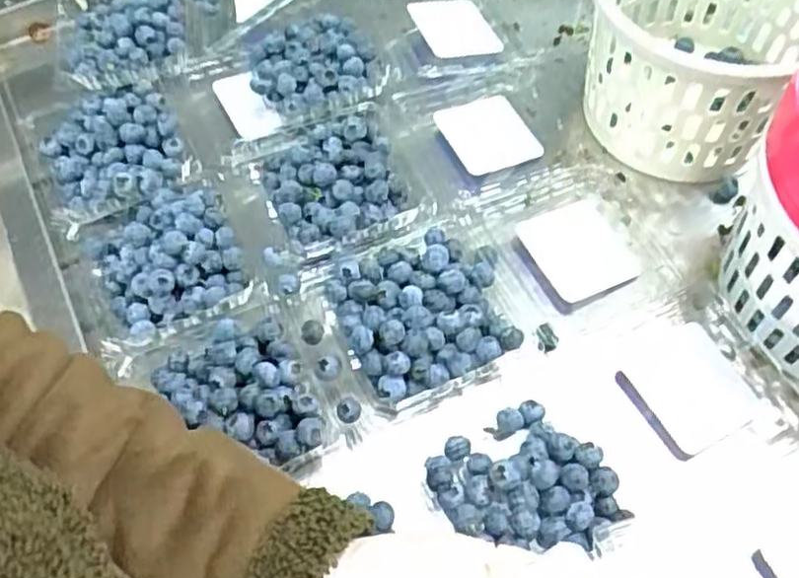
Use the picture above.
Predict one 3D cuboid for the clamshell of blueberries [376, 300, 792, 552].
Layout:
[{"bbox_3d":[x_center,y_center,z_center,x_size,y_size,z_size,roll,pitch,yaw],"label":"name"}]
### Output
[{"bbox_3d":[0.123,0.085,0.432,0.225,0.036,0.121,-23,62,-10],"label":"clamshell of blueberries"}]

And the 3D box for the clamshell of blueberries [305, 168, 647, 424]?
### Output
[{"bbox_3d":[0.062,-0.008,0.486,0.234,0.043,0.124,-27,62,-26],"label":"clamshell of blueberries"}]

